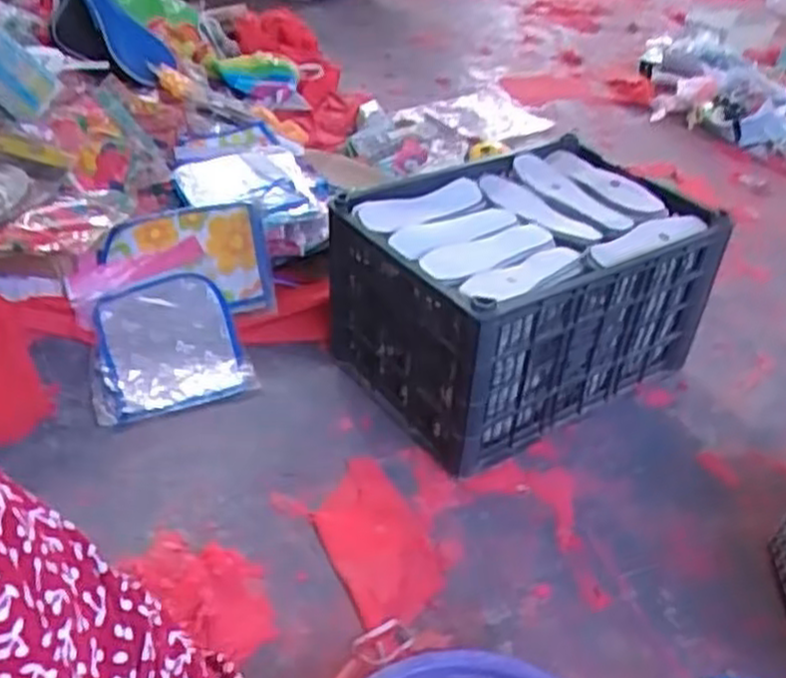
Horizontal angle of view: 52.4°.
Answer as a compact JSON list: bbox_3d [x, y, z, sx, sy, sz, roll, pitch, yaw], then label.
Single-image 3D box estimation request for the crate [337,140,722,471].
[{"bbox_3d":[0.189,-0.074,1.239,0.467,0.290,0.356,-21,43,-29],"label":"crate"}]

